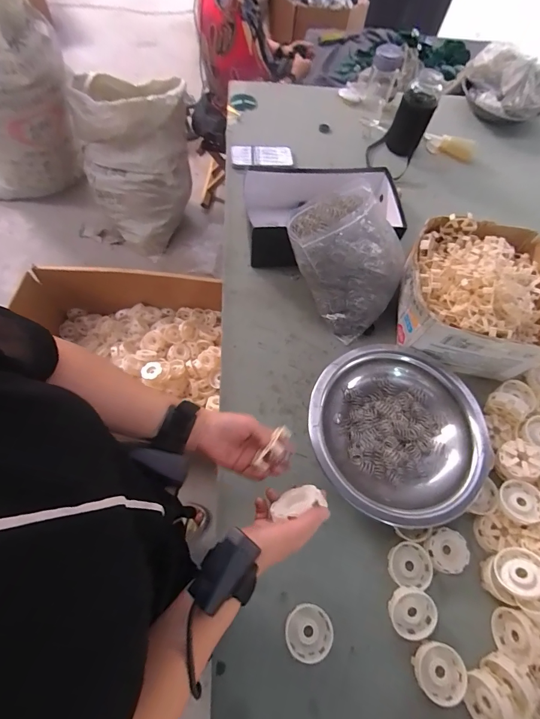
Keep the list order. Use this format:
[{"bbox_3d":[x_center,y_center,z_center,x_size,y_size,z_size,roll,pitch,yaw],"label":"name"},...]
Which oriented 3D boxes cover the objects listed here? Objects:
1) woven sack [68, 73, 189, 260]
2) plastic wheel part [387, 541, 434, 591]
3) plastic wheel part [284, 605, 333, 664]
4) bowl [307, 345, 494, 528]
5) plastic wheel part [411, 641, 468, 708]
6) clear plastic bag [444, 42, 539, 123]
[{"bbox_3d":[-0.543,-0.817,1.522,0.449,0.483,0.480,-9,66,-9],"label":"woven sack"},{"bbox_3d":[0.225,0.328,0.569,0.068,0.019,0.063,2,65,-4],"label":"plastic wheel part"},{"bbox_3d":[0.057,0.407,0.535,0.070,0.030,0.067,2,65,-4],"label":"plastic wheel part"},{"bbox_3d":[0.227,0.121,0.641,0.309,0.067,0.295,2,65,-4],"label":"bowl"},{"bbox_3d":[0.243,0.447,0.513,0.067,0.022,0.067,2,65,-4],"label":"plastic wheel part"},{"bbox_3d":[0.692,-0.819,1.072,0.298,0.141,0.138,34,67,11],"label":"clear plastic bag"}]

